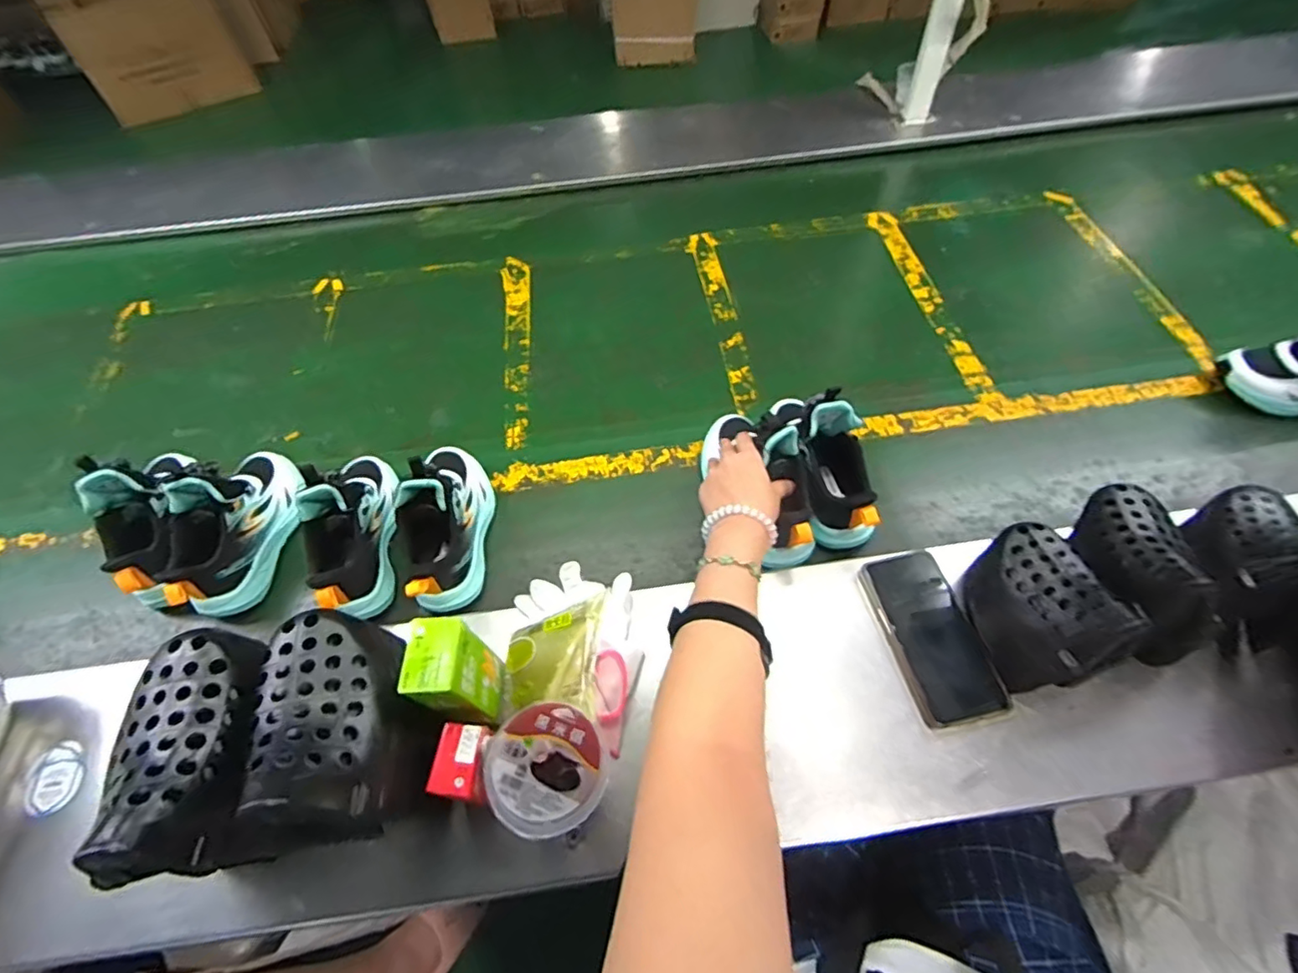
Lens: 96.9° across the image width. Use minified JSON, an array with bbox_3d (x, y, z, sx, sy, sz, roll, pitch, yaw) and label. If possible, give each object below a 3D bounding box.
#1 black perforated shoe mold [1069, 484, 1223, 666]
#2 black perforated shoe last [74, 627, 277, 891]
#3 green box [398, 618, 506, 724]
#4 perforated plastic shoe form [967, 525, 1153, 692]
[{"bbox_3d":[0.411,0.072,0.495,0.063,0.114,0.136,-7,55,-2],"label":"black perforated shoe mold"},{"bbox_3d":[-0.317,0.172,0.387,0.075,0.073,0.154,-15,56,-7],"label":"black perforated shoe last"},{"bbox_3d":[-0.156,0.155,0.468,0.042,0.109,0.061,-2,55,2],"label":"green box"},{"bbox_3d":[0.341,0.100,0.500,0.068,0.100,0.128,-10,55,-4],"label":"perforated plastic shoe form"}]

